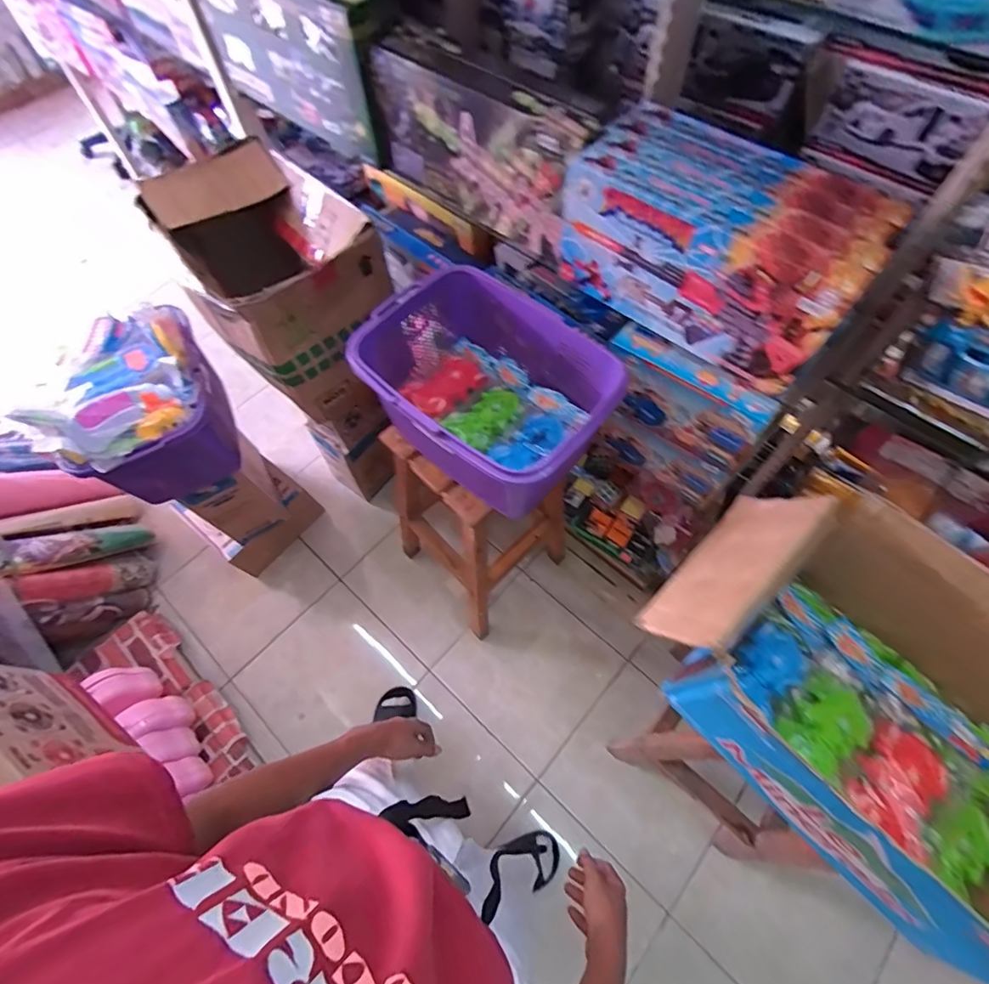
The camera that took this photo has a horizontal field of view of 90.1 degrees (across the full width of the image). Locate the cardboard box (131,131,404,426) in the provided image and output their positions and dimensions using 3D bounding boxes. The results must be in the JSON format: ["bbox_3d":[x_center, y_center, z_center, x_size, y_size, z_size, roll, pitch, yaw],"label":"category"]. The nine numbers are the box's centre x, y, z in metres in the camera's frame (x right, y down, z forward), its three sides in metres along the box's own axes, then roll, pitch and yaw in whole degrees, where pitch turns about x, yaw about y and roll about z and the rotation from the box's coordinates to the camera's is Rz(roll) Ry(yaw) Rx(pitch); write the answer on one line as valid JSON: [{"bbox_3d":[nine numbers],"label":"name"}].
[{"bbox_3d":[-0.428,-0.411,1.041,0.318,0.342,0.399,-36,68,-16],"label":"cardboard box"}]

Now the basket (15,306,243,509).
[{"bbox_3d":[-0.767,-0.192,1.087,0.302,0.284,0.388,-23,65,-10],"label":"basket"}]

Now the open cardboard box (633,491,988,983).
[{"bbox_3d":[0.460,0.247,0.602,0.505,0.211,0.336,41,70,19],"label":"open cardboard box"}]

